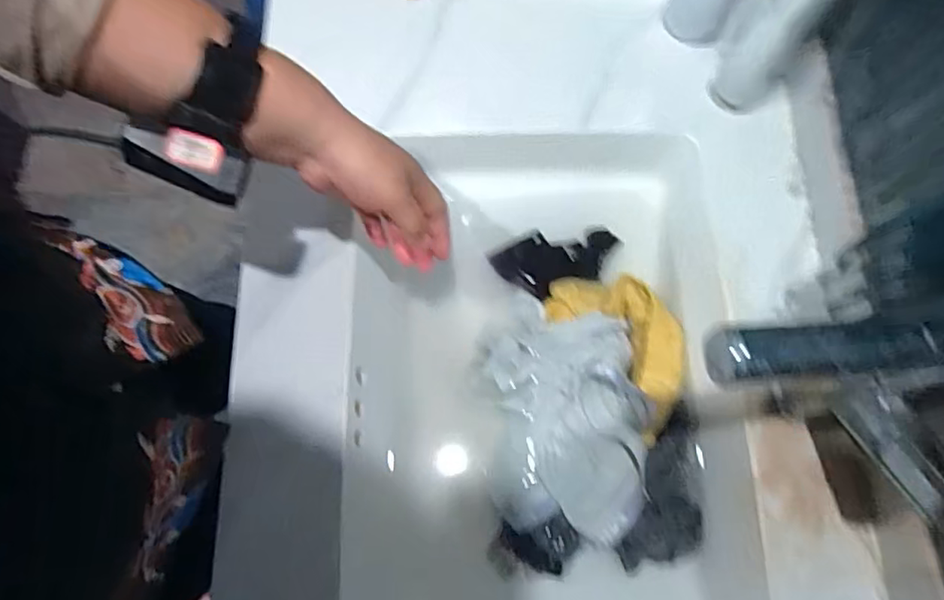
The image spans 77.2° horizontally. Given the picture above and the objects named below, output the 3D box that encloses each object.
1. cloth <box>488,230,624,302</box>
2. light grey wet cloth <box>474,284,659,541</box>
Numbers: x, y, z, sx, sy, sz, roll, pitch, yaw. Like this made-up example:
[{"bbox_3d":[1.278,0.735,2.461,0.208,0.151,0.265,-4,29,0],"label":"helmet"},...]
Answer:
[{"bbox_3d":[0.094,-0.044,0.627,0.136,0.023,0.067,-19,74,-8],"label":"cloth"},{"bbox_3d":[0.085,0.106,0.562,0.152,0.054,0.215,10,72,1],"label":"light grey wet cloth"}]

